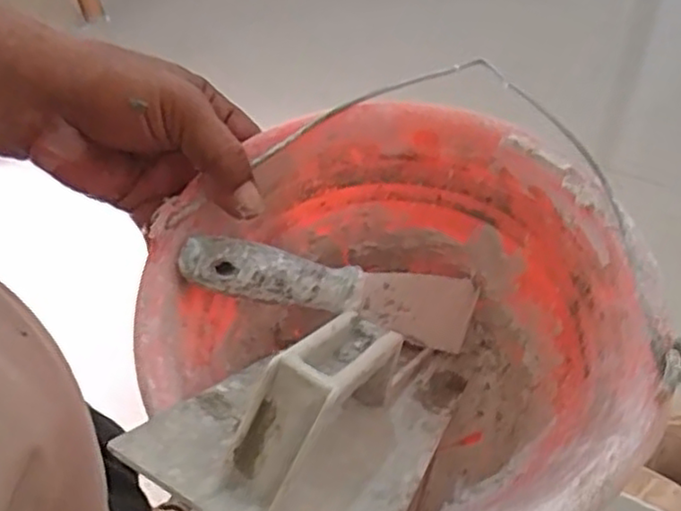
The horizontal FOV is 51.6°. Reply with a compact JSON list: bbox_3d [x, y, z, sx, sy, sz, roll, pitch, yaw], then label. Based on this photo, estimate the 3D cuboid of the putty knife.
[{"bbox_3d":[0.004,0.021,0.402,0.195,0.037,0.024,15,42,-35],"label":"putty knife"}]

